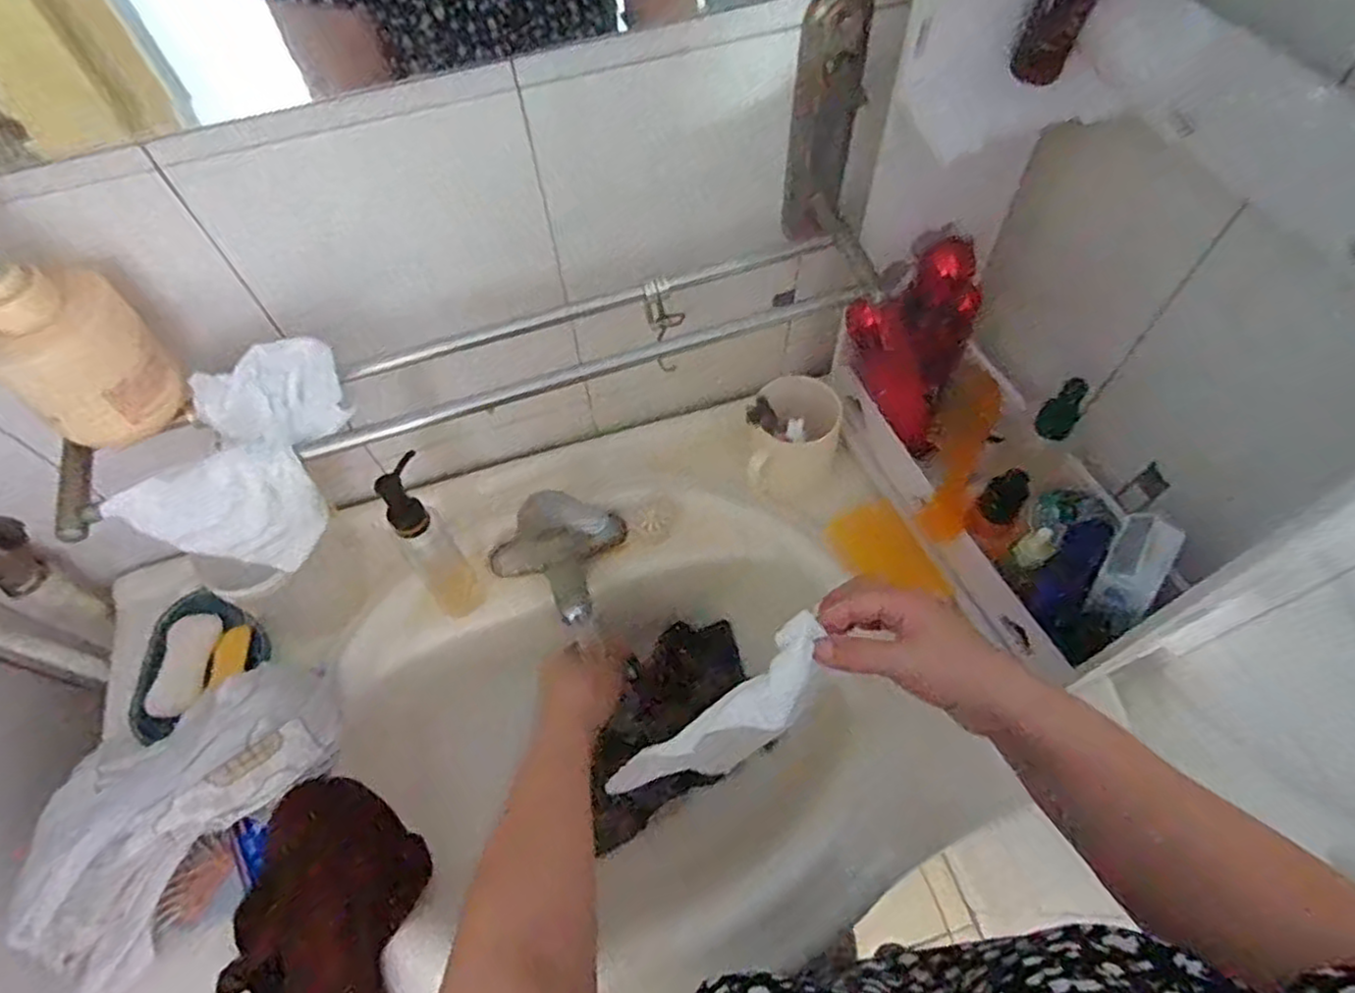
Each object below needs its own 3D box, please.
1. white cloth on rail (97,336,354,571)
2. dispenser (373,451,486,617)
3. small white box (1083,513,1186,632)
[{"bbox_3d":[-0.277,-0.018,0.478,0.149,0.112,0.084,-25,62,-12],"label":"white cloth on rail"},{"bbox_3d":[-0.188,0.039,0.566,0.048,0.176,0.040,-39,66,-19],"label":"dispenser"},{"bbox_3d":[0.321,0.051,0.505,0.038,0.018,0.083,28,88,17],"label":"small white box"}]

